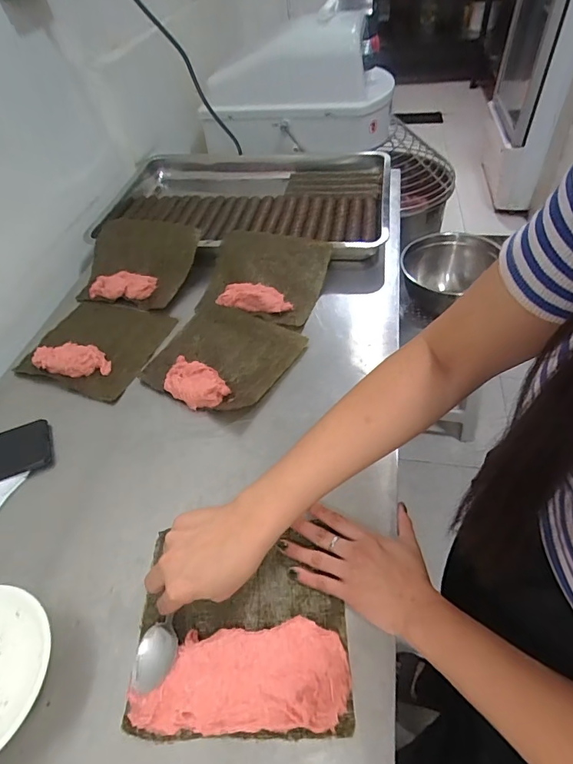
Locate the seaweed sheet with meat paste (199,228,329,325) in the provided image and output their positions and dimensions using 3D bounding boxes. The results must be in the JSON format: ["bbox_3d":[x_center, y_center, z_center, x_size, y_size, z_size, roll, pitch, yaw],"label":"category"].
[{"bbox_3d":[-0.042,-0.186,0.751,0.205,0.053,0.186,14,52,16],"label":"seaweed sheet with meat paste"}]

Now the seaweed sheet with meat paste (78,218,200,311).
[{"bbox_3d":[-0.281,-0.221,0.806,0.202,0.036,0.184,8,70,11],"label":"seaweed sheet with meat paste"}]

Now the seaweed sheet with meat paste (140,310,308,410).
[{"bbox_3d":[-0.099,-0.042,0.646,0.203,0.031,0.184,21,55,22],"label":"seaweed sheet with meat paste"}]

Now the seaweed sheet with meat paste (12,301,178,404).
[{"bbox_3d":[-0.312,-0.072,0.693,0.210,0.026,0.184,13,52,16],"label":"seaweed sheet with meat paste"}]

